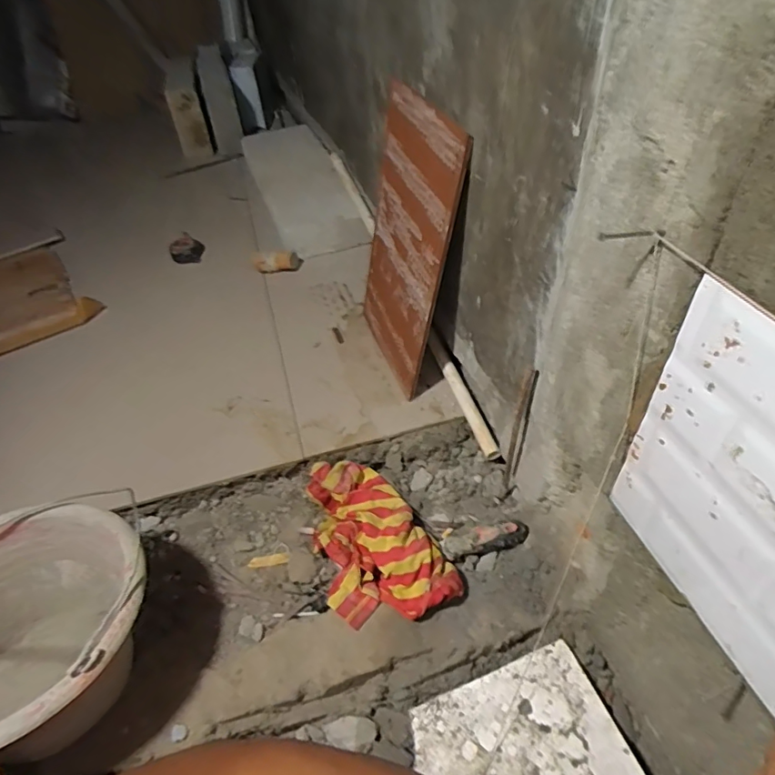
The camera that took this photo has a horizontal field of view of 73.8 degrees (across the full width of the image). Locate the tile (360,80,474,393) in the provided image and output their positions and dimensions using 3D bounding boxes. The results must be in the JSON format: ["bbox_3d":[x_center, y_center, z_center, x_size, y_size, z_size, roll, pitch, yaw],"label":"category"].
[{"bbox_3d":[0.024,-0.198,0.760,0.013,0.389,0.235,-8,43,-20],"label":"tile"}]

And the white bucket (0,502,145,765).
[{"bbox_3d":[-0.366,0.273,0.549,0.235,0.199,0.240,-2,46,2],"label":"white bucket"}]

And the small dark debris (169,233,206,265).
[{"bbox_3d":[-0.445,-0.305,1.150,0.074,0.053,0.059,-20,48,-14],"label":"small dark debris"}]

